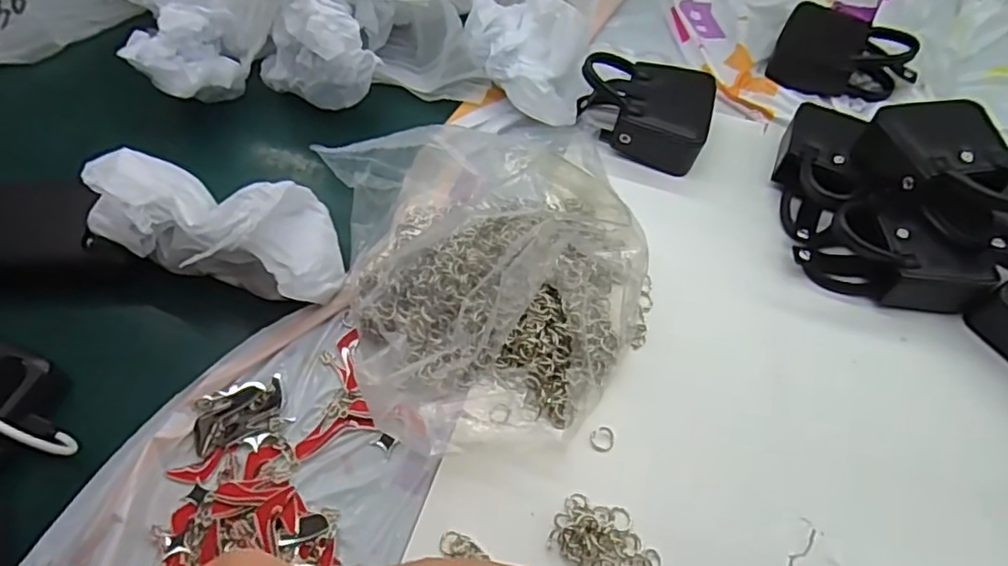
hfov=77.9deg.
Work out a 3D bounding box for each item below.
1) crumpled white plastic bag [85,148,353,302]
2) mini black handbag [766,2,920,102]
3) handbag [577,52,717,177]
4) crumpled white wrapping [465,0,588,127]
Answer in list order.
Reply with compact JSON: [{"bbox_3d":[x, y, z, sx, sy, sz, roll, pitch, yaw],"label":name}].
[{"bbox_3d":[-0.167,-0.037,0.370,0.145,0.074,0.067,18,59,-5],"label":"crumpled white plastic bag"},{"bbox_3d":[0.278,-0.190,0.508,0.104,0.034,0.068,23,61,12],"label":"mini black handbag"},{"bbox_3d":[0.104,-0.131,0.462,0.095,0.043,0.074,17,60,9],"label":"handbag"},{"bbox_3d":[0.016,-0.166,0.467,0.085,0.059,0.094,2,58,0],"label":"crumpled white wrapping"}]

